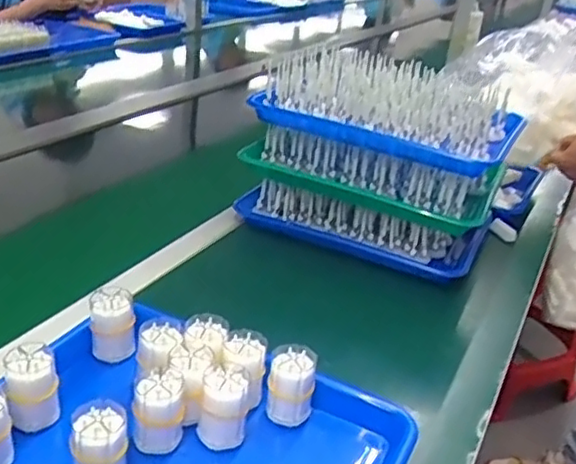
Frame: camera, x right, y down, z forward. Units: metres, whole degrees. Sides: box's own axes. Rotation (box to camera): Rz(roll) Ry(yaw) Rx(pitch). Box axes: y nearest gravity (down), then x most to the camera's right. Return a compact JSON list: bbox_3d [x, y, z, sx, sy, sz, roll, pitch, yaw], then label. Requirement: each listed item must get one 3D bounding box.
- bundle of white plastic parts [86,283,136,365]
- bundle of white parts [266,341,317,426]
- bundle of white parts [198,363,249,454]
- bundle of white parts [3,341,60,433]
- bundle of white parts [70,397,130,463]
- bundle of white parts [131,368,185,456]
[{"bbox_3d":[-0.165,0.088,0.618,0.040,0.064,0.035,-3,27,-18],"label":"bundle of white plastic parts"},{"bbox_3d":[0.002,0.132,0.573,0.039,0.062,0.037,5,26,0],"label":"bundle of white parts"},{"bbox_3d":[-0.052,0.144,0.540,0.040,0.057,0.047,5,26,-1],"label":"bundle of white parts"},{"bbox_3d":[-0.208,0.127,0.536,0.040,0.062,0.043,-7,28,-25],"label":"bundle of white parts"},{"bbox_3d":[-0.138,0.160,0.484,0.040,0.061,0.036,0,26,-11],"label":"bundle of white parts"},{"bbox_3d":[-0.103,0.147,0.526,0.039,0.061,0.048,1,26,-8],"label":"bundle of white parts"}]

